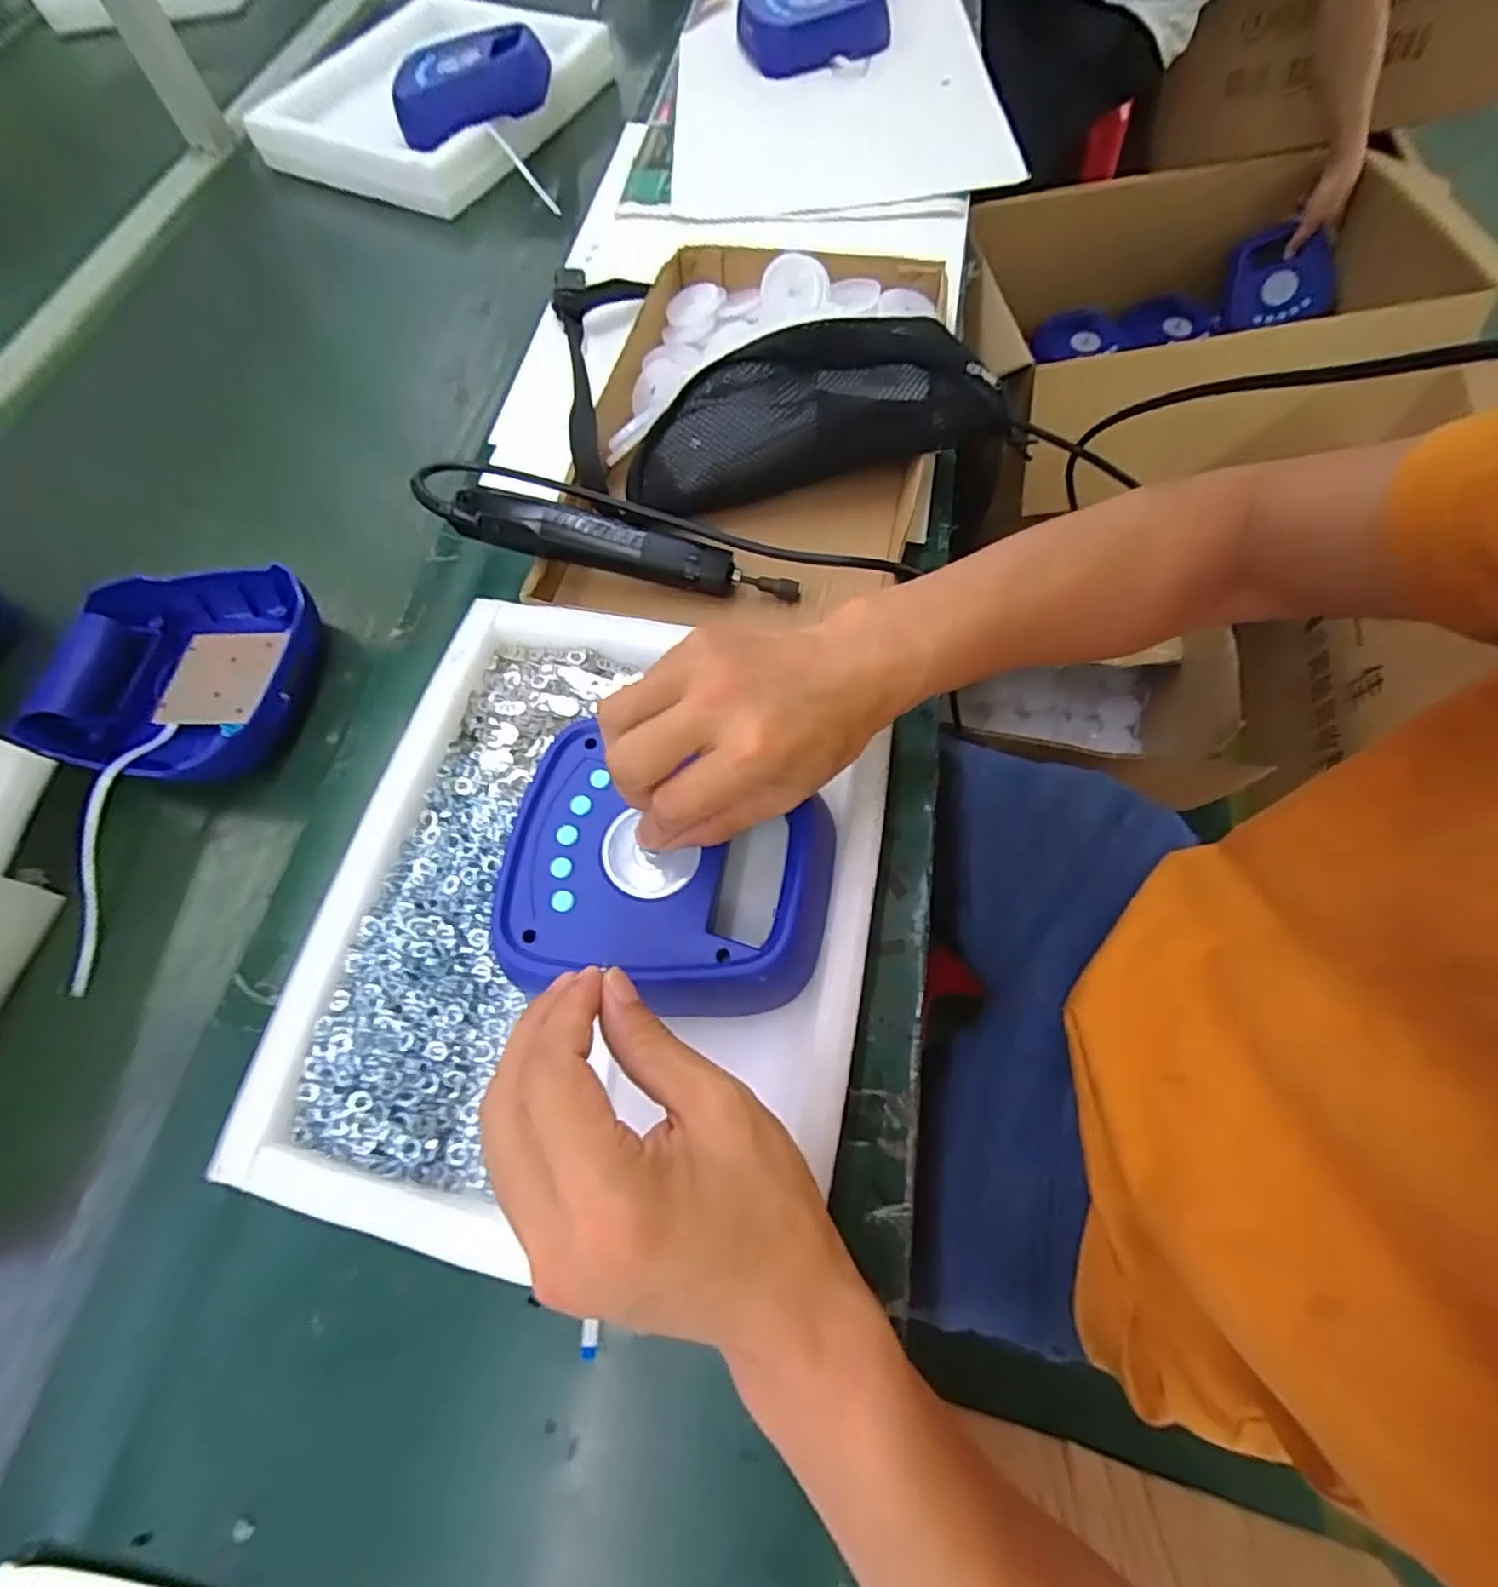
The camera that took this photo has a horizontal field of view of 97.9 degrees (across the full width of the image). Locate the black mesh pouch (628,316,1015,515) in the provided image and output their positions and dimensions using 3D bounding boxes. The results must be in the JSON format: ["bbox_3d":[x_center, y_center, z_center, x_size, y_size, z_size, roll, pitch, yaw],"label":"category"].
[{"bbox_3d":[0.044,-0.281,0.487,0.268,0.088,0.089,-7,67,0],"label":"black mesh pouch"}]

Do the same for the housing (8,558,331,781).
[{"bbox_3d":[-0.405,-0.086,0.469,0.176,0.041,0.167,4,67,5],"label":"housing"}]

